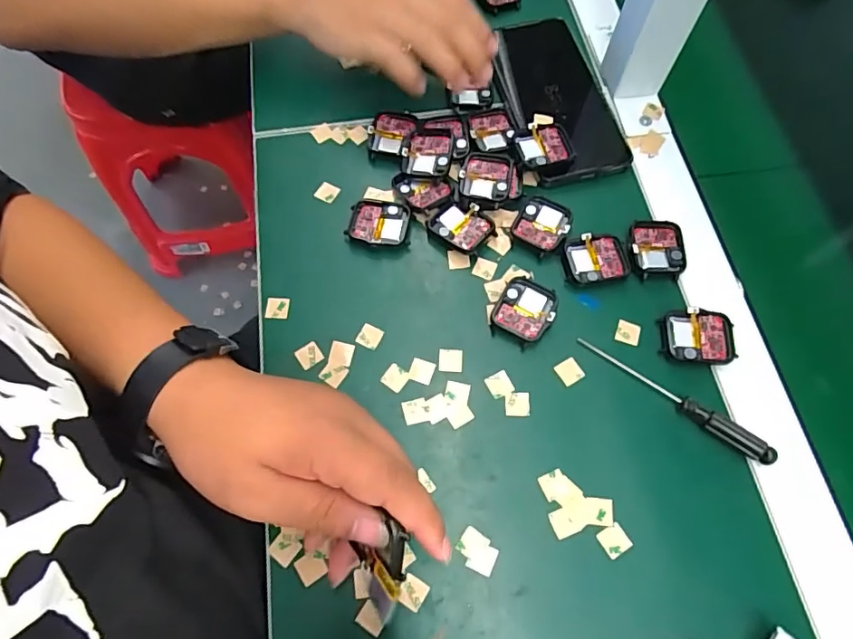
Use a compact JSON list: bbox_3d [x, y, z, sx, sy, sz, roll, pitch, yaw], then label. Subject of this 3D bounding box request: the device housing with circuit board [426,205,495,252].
[{"bbox_3d":[0.026,-0.068,0.382,0.041,0.010,0.035,37,72,14],"label":"device housing with circuit board"}]

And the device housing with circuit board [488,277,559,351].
[{"bbox_3d":[0.068,-0.006,0.356,0.037,0.009,0.046,23,70,10],"label":"device housing with circuit board"}]

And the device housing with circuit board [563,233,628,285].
[{"bbox_3d":[0.121,-0.043,0.368,0.042,0.006,0.035,-5,68,-2],"label":"device housing with circuit board"}]

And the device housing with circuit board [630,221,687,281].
[{"bbox_3d":[0.168,-0.052,0.373,0.039,0.005,0.045,9,68,4],"label":"device housing with circuit board"}]

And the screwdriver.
[{"bbox_3d":[0.157,0.049,0.330,0.131,0.014,0.011,36,72,14],"label":"screwdriver"}]

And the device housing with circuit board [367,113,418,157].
[{"bbox_3d":[-0.028,-0.150,0.417,0.037,0.009,0.041,5,68,3],"label":"device housing with circuit board"}]

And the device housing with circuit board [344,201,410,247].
[{"bbox_3d":[-0.037,-0.070,0.384,0.043,0.010,0.035,8,68,4],"label":"device housing with circuit board"}]

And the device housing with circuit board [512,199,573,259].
[{"bbox_3d":[0.085,-0.070,0.381,0.037,0.007,0.041,33,72,13],"label":"device housing with circuit board"}]

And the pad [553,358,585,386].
[{"bbox_3d":[0.095,0.034,0.343,0.015,0.004,0.016,-31,71,-12],"label":"pad"}]

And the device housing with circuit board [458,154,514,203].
[{"bbox_3d":[0.045,-0.108,0.392,0.039,0.010,0.046,13,68,6],"label":"device housing with circuit board"}]

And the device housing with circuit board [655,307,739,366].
[{"bbox_3d":[0.182,0.012,0.346,0.046,0.007,0.038,7,68,3],"label":"device housing with circuit board"}]

